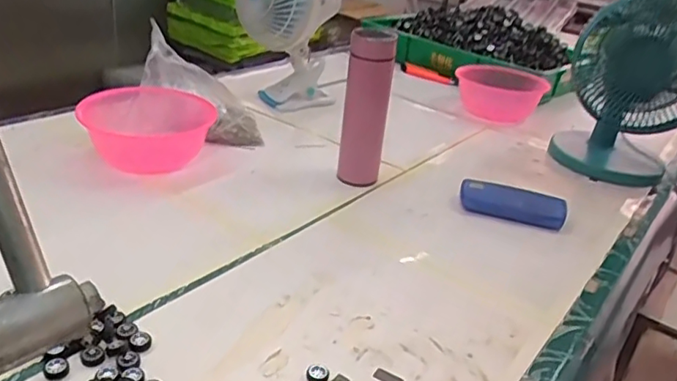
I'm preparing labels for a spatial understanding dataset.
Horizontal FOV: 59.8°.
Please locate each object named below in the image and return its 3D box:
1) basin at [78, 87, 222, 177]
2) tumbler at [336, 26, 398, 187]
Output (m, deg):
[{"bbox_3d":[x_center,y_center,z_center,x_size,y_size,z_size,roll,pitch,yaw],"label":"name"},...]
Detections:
[{"bbox_3d":[-0.296,-0.101,0.934,0.185,0.082,0.173,5,27,-5],"label":"basin"},{"bbox_3d":[0.039,-0.116,0.860,0.066,0.235,0.066,6,27,-3],"label":"tumbler"}]

